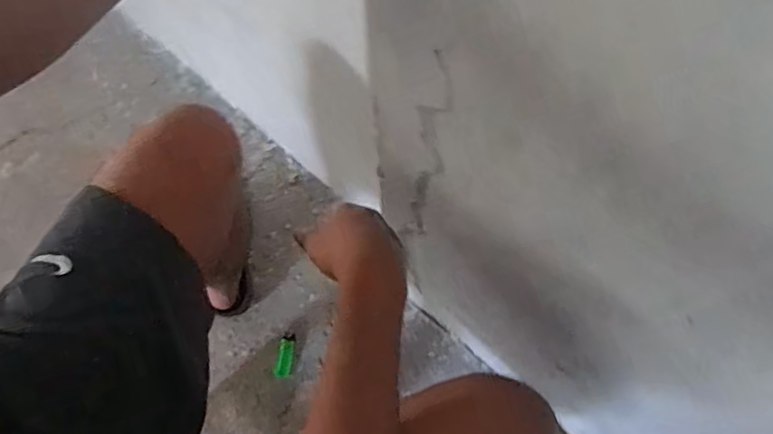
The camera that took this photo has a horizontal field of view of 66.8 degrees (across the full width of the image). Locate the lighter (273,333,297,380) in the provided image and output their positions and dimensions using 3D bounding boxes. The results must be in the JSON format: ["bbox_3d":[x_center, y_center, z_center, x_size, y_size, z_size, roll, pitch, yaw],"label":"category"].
[{"bbox_3d":[-0.183,0.250,1.057,0.030,0.010,0.076,8,69,3],"label":"lighter"}]

